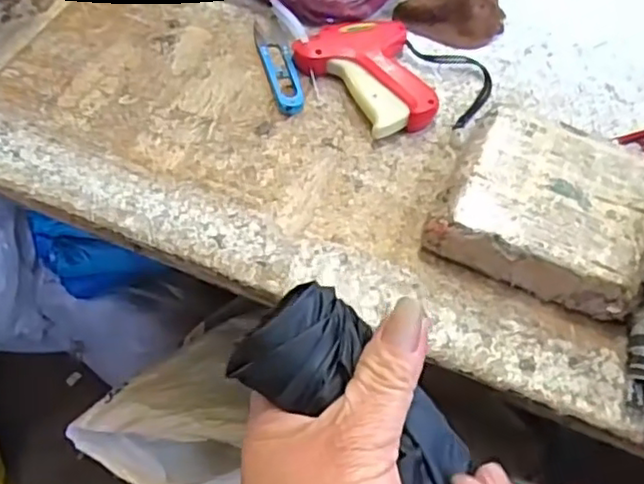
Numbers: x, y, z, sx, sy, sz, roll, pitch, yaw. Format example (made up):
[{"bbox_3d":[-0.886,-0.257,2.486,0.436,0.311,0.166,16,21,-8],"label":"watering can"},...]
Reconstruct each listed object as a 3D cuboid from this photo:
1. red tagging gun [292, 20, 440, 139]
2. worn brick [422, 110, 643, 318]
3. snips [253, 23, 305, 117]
[{"bbox_3d":[0.049,-0.141,0.549,0.092,0.026,0.123,-32,64,-22],"label":"red tagging gun"},{"bbox_3d":[0.157,-0.023,0.462,0.134,0.051,0.120,21,58,10],"label":"worn brick"},{"bbox_3d":[-0.036,-0.151,0.560,0.028,0.007,0.109,-9,58,-9],"label":"snips"}]

